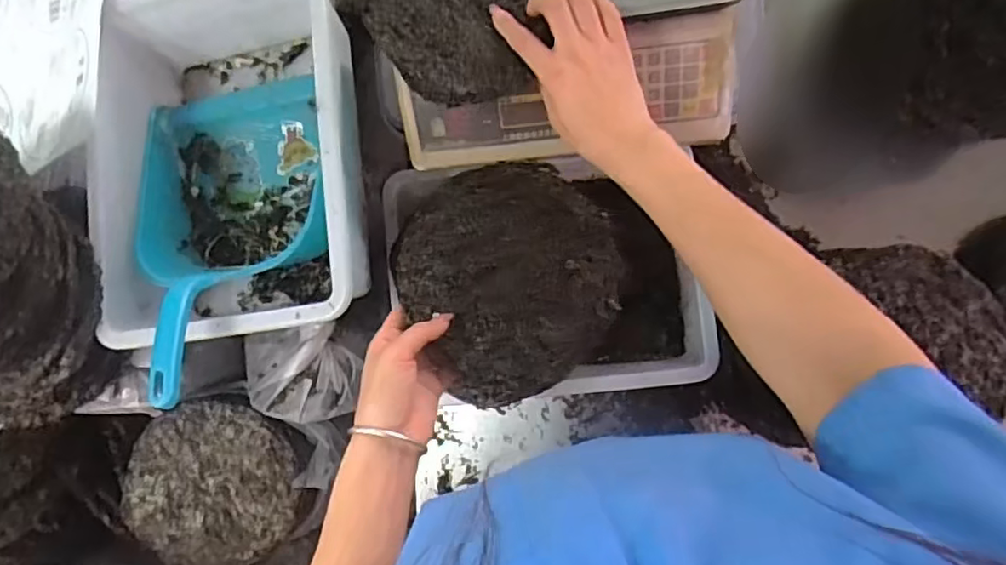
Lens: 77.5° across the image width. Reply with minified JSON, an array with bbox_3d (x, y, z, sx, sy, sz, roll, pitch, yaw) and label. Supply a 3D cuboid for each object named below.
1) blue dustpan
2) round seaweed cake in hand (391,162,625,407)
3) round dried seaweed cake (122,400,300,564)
[{"bbox_3d":[-0.280,-0.062,0.615,0.197,0.160,0.328,-13,84,5],"label":"blue dustpan"},{"bbox_3d":[0.010,-0.007,0.557,0.193,0.016,0.195,3,79,-13],"label":"round seaweed cake in hand"},{"bbox_3d":[-0.340,0.239,0.734,0.190,0.009,0.190,0,89,-5],"label":"round dried seaweed cake"}]

